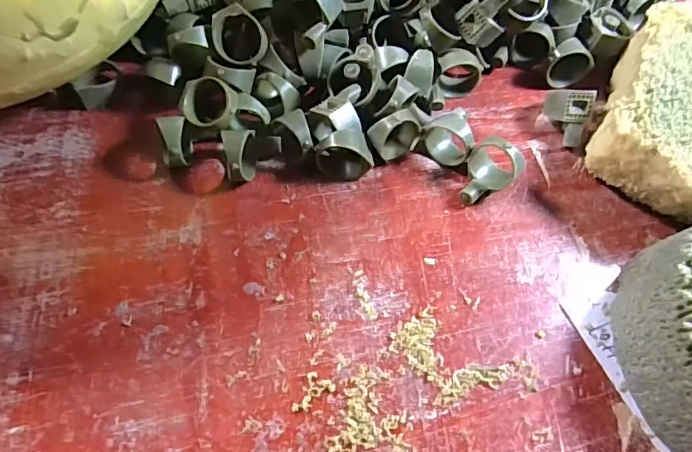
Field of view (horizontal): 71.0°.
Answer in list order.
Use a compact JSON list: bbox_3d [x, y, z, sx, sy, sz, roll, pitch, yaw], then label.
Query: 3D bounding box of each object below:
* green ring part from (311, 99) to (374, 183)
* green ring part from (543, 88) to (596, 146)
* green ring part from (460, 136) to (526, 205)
[{"bbox_3d":[-0.003,-0.041,0.239,0.025,0.024,0.034,-10,63,-7],"label":"green ring part"},{"bbox_3d":[0.114,-0.057,0.252,0.021,0.023,0.022,14,63,6],"label":"green ring part"},{"bbox_3d":[0.068,-0.025,0.232,0.024,0.027,0.028,35,67,15],"label":"green ring part"}]

